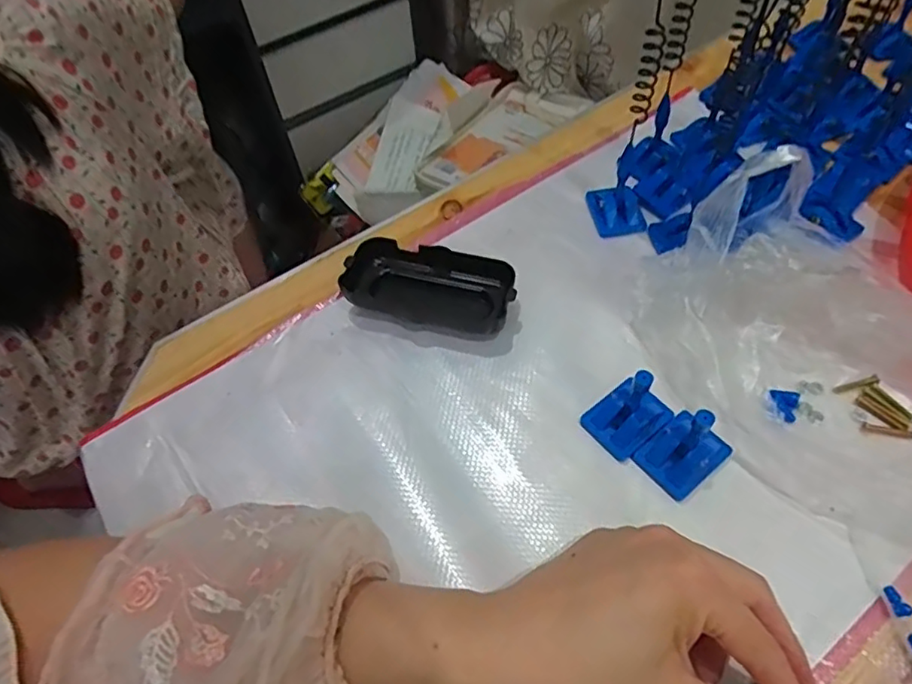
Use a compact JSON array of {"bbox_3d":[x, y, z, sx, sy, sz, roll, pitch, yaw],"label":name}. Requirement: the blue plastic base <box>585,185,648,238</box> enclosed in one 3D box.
[{"bbox_3d":[0.115,-0.099,0.430,0.033,0.016,0.042,-12,55,-3],"label":"blue plastic base"}]

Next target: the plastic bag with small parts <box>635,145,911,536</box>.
[{"bbox_3d":[0.201,0.004,0.312,0.131,0.086,0.202,-22,56,-10],"label":"plastic bag with small parts"}]

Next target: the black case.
[{"bbox_3d":[-0.017,-0.038,0.396,0.108,0.026,0.048,14,58,14],"label":"black case"}]

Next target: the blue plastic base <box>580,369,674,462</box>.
[{"bbox_3d":[0.096,0.035,0.328,0.040,0.046,0.034,-36,60,-18],"label":"blue plastic base"}]

